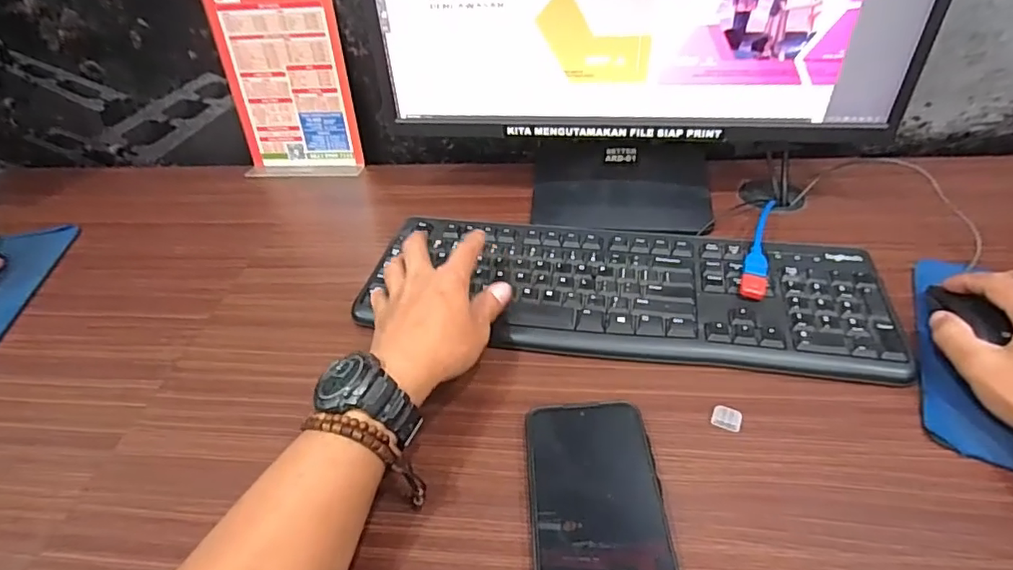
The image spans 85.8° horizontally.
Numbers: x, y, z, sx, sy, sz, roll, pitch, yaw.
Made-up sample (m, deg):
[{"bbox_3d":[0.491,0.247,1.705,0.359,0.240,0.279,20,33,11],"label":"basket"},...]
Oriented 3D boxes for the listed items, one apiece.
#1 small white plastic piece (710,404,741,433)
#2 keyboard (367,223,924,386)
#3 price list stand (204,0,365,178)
[{"bbox_3d":[0.153,0.092,0.379,0.019,0.005,0.016,14,47,20],"label":"small white plastic piece"},{"bbox_3d":[0.093,0.001,0.475,0.428,0.017,0.164,8,45,14],"label":"keyboard"},{"bbox_3d":[-0.263,-0.236,0.656,0.149,0.206,0.055,-1,42,6],"label":"price list stand"}]

